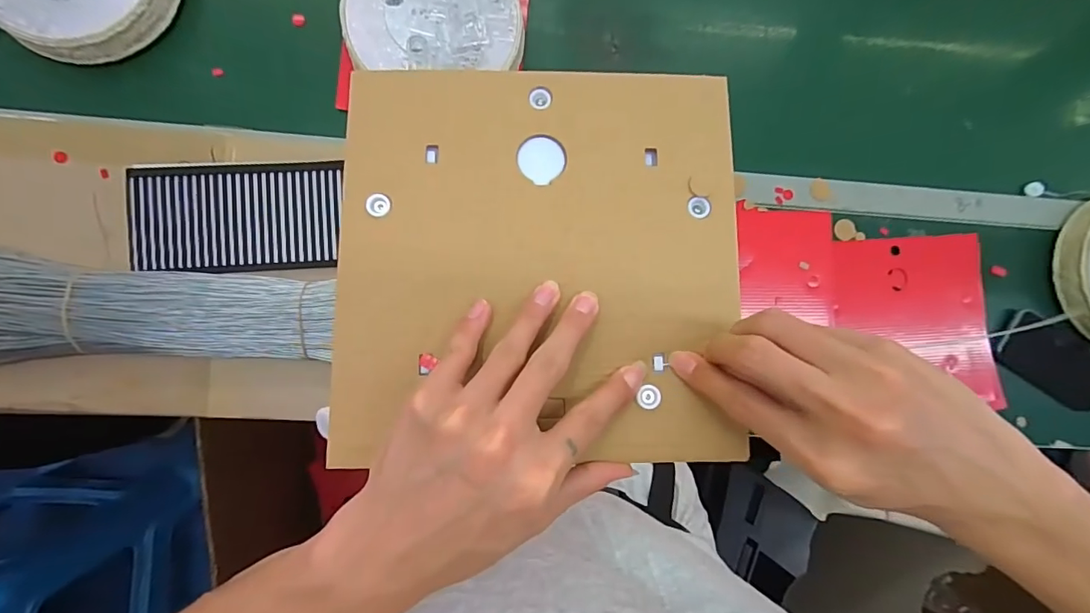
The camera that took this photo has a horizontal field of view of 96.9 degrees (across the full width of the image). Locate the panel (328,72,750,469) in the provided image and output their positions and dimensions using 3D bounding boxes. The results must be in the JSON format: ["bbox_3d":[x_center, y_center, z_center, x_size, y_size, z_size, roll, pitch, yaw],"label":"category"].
[{"bbox_3d":[-0.001,-0.027,0.266,0.215,0.008,0.214,0,82,-3],"label":"panel"}]

